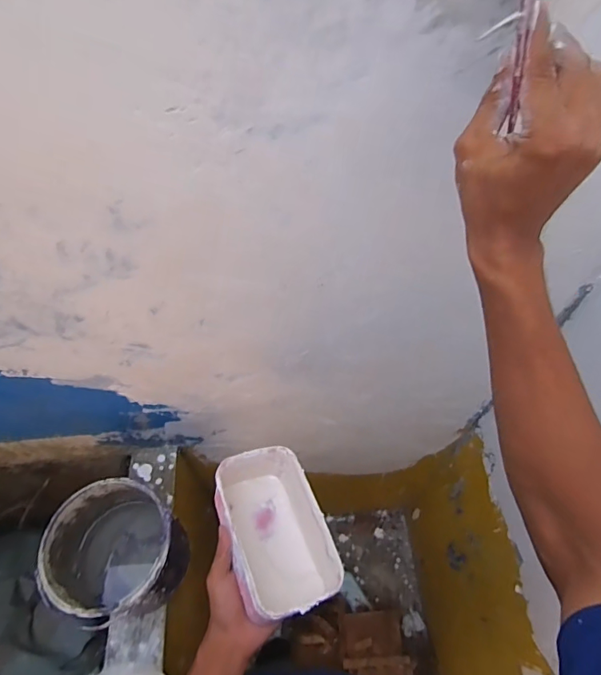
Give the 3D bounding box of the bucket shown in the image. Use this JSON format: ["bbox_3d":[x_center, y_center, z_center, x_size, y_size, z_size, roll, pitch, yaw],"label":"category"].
[{"bbox_3d":[-0.287,0.348,0.728,0.183,0.182,0.177,0,55,0],"label":"bucket"}]

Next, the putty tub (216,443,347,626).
[{"bbox_3d":[-0.031,0.234,0.557,0.113,0.090,0.185,-17,57,-12],"label":"putty tub"}]

